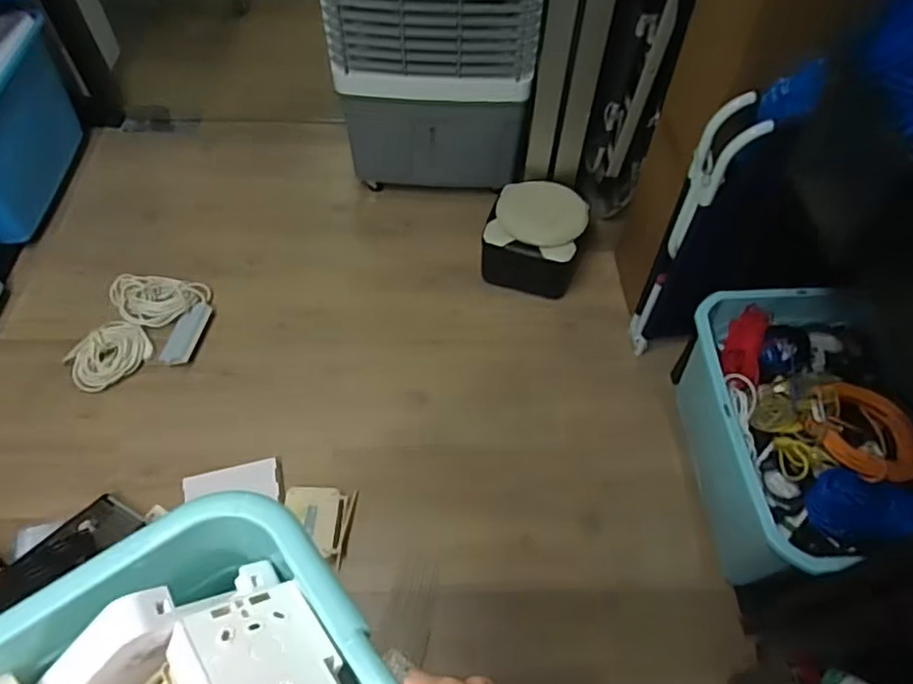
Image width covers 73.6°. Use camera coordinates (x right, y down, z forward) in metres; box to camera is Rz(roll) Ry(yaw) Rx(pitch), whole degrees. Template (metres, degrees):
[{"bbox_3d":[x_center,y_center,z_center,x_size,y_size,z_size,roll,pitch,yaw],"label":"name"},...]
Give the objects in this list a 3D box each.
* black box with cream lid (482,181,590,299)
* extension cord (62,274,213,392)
[{"bbox_3d":[0.240,-0.331,1.847,0.274,0.170,0.345,14,59,14],"label":"black box with cream lid"},{"bbox_3d":[-0.908,-0.049,1.759,0.358,0.069,0.330,-8,56,-1],"label":"extension cord"}]

